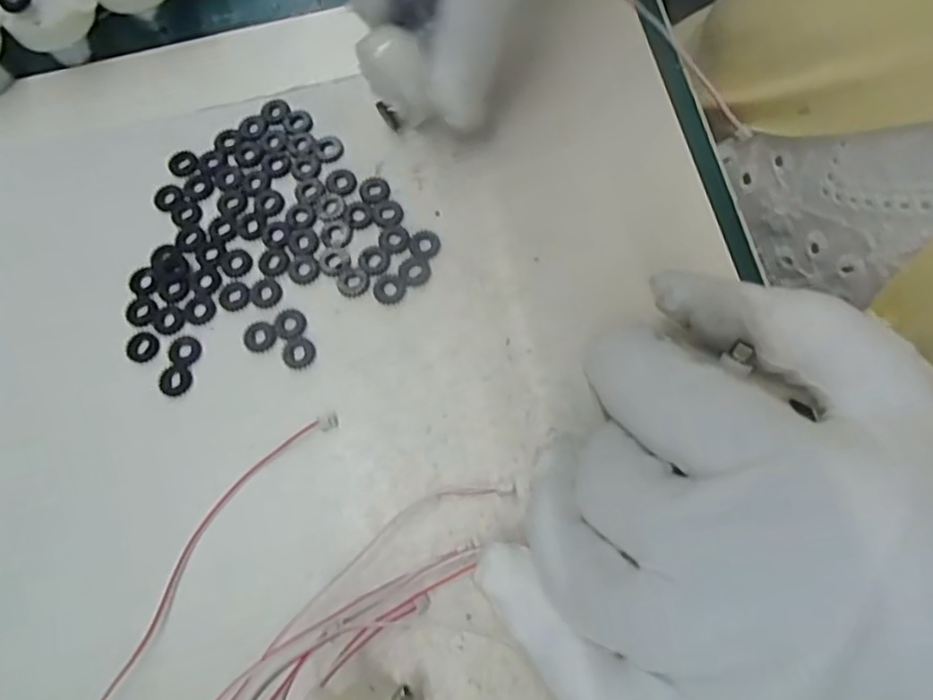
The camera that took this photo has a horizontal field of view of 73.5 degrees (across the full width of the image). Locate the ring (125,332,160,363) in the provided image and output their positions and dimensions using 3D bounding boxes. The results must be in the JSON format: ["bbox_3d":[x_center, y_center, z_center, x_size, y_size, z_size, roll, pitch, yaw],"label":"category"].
[{"bbox_3d":[-0.107,-0.001,0.206,0.011,0.004,0.010,-1,72,4],"label":"ring"}]

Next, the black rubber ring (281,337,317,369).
[{"bbox_3d":[-0.054,0.001,0.201,0.011,0.004,0.010,-1,72,4],"label":"black rubber ring"}]

